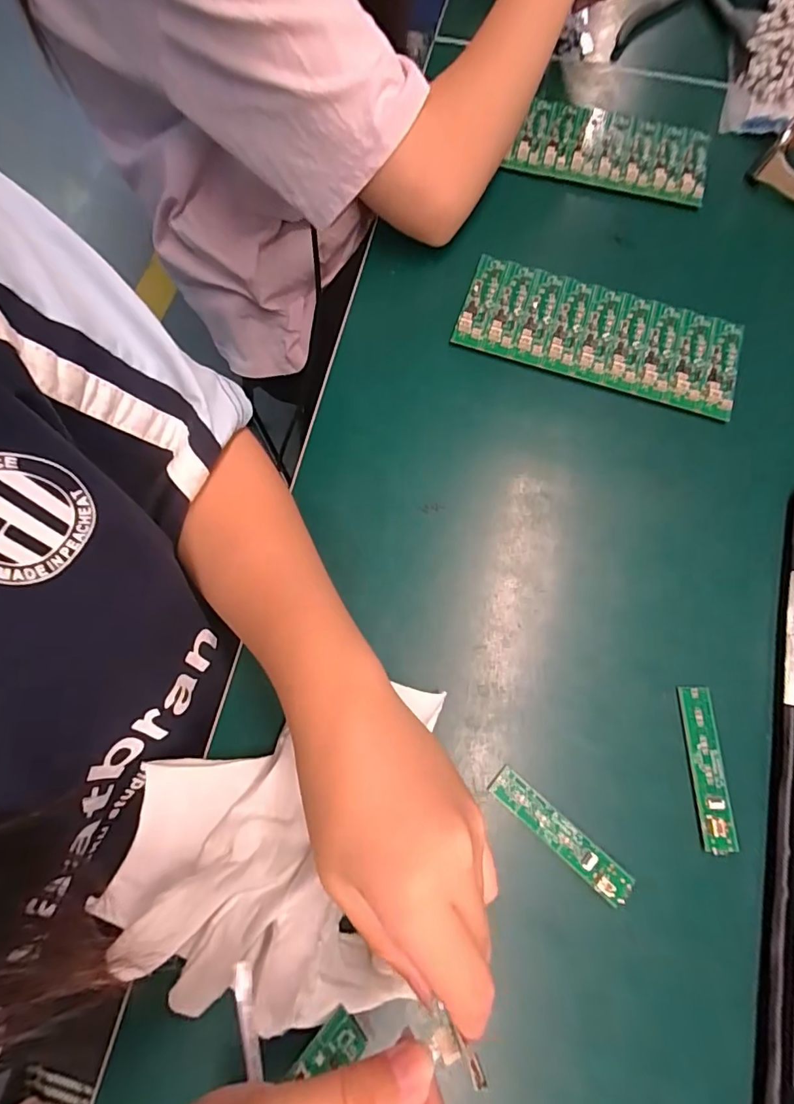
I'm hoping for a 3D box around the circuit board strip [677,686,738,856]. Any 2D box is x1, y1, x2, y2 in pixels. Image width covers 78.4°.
[{"bbox_3d":[0.171,0.117,0.266,0.018,0.007,0.083,1,73,2],"label":"circuit board strip"}]

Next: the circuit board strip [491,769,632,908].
[{"bbox_3d":[0.086,0.149,0.256,0.083,0.007,0.017,40,78,13],"label":"circuit board strip"}]

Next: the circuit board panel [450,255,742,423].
[{"bbox_3d":[0.142,-0.155,0.345,0.190,0.011,0.081,18,74,7],"label":"circuit board panel"}]

